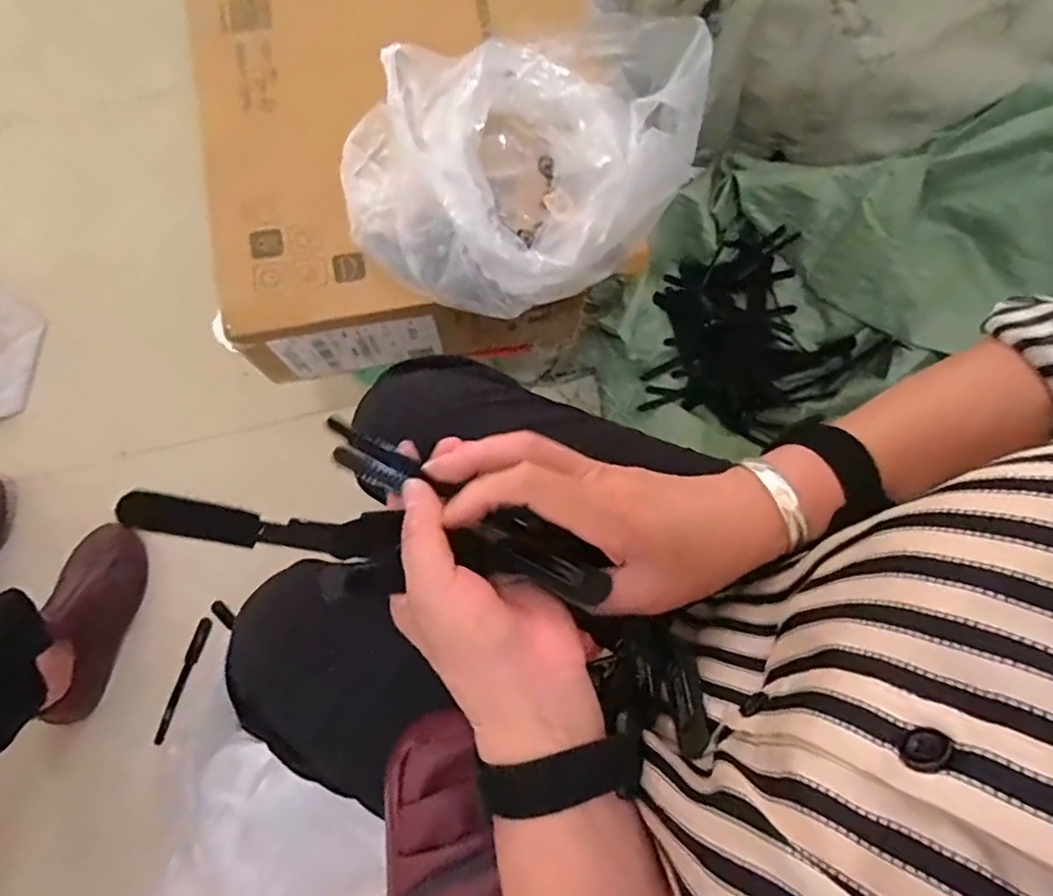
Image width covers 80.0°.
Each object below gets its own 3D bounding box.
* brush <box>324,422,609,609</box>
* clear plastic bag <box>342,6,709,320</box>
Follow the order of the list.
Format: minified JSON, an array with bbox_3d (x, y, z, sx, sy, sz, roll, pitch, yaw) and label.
[{"bbox_3d":[-0.031,0.030,0.312,0.155,0.020,0.029,29,78,6],"label":"brush"},{"bbox_3d":[0.002,-0.241,0.523,0.311,0.111,0.209,-20,77,-4],"label":"clear plastic bag"}]

